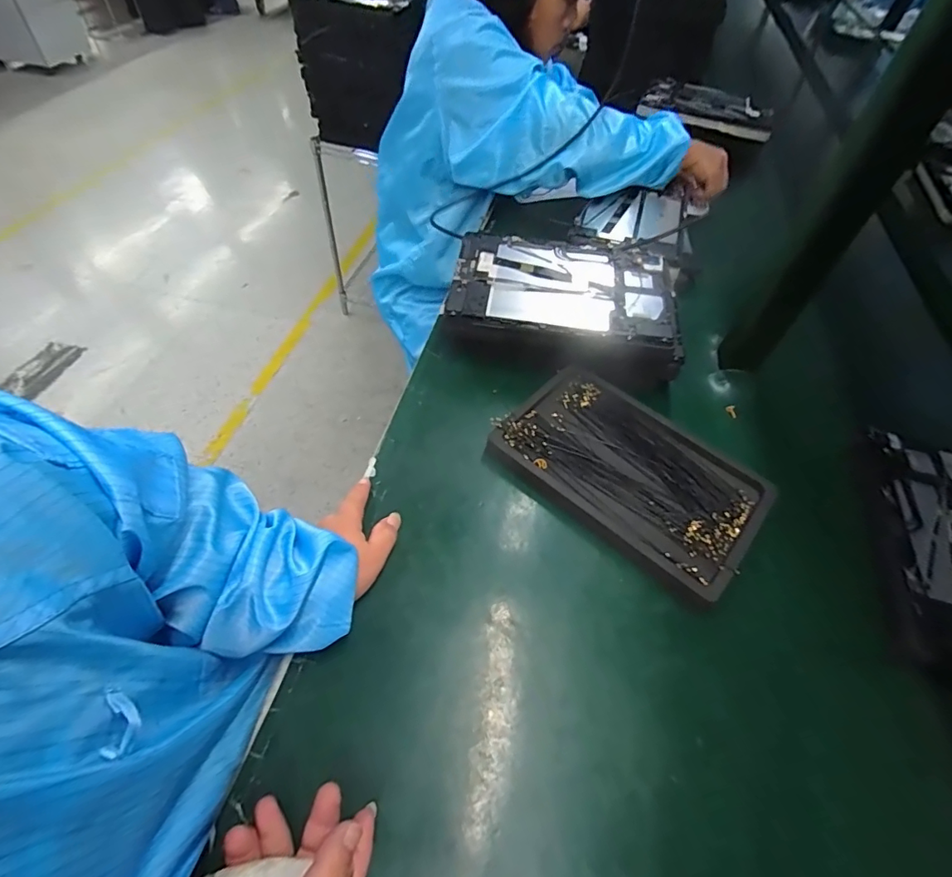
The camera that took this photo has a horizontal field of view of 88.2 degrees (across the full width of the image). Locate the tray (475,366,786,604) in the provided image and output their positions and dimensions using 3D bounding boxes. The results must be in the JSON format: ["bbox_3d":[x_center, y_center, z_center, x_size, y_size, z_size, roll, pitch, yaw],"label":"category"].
[{"bbox_3d":[0.154,0.025,0.488,0.246,0.022,0.160,35,58,18],"label":"tray"}]

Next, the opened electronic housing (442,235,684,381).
[{"bbox_3d":[0.104,-0.160,0.573,0.262,0.058,0.169,10,53,3],"label":"opened electronic housing"}]

